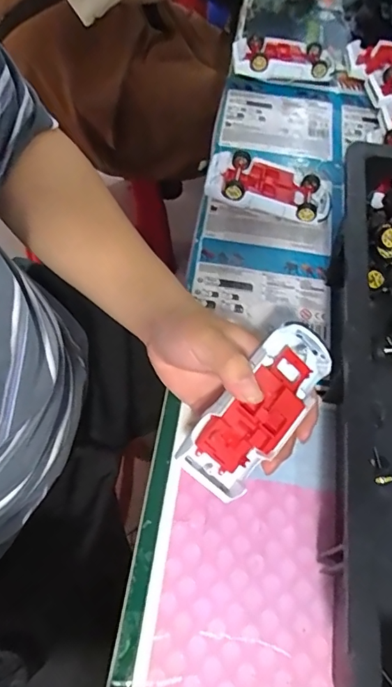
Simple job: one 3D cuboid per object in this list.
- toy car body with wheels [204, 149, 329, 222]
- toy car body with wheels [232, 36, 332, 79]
[{"bbox_3d":[0.077,-0.162,0.501,0.132,0.038,0.061,14,61,1],"label":"toy car body with wheels"},{"bbox_3d":[0.109,-0.364,0.602,0.123,0.032,0.059,-1,62,-7],"label":"toy car body with wheels"}]

